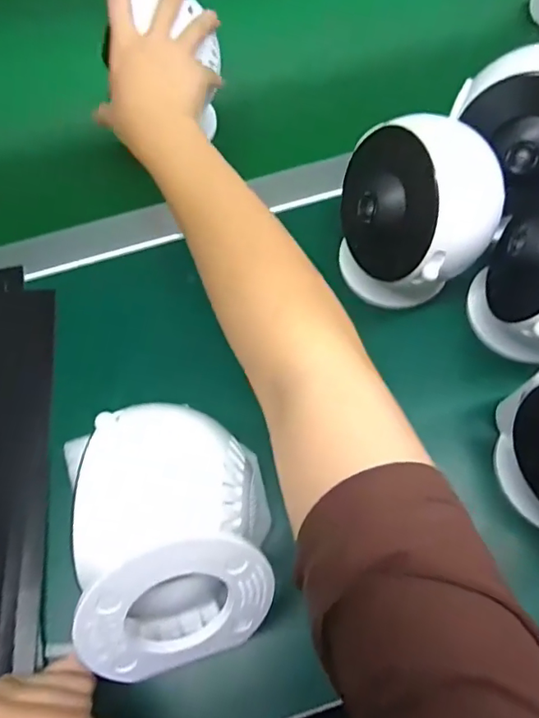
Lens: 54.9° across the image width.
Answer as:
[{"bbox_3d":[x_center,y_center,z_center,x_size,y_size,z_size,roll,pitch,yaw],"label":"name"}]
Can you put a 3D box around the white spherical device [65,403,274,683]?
[{"bbox_3d":[-0.045,0.083,0.254,0.087,0.086,0.121,-12,66,-2],"label":"white spherical device"}]

